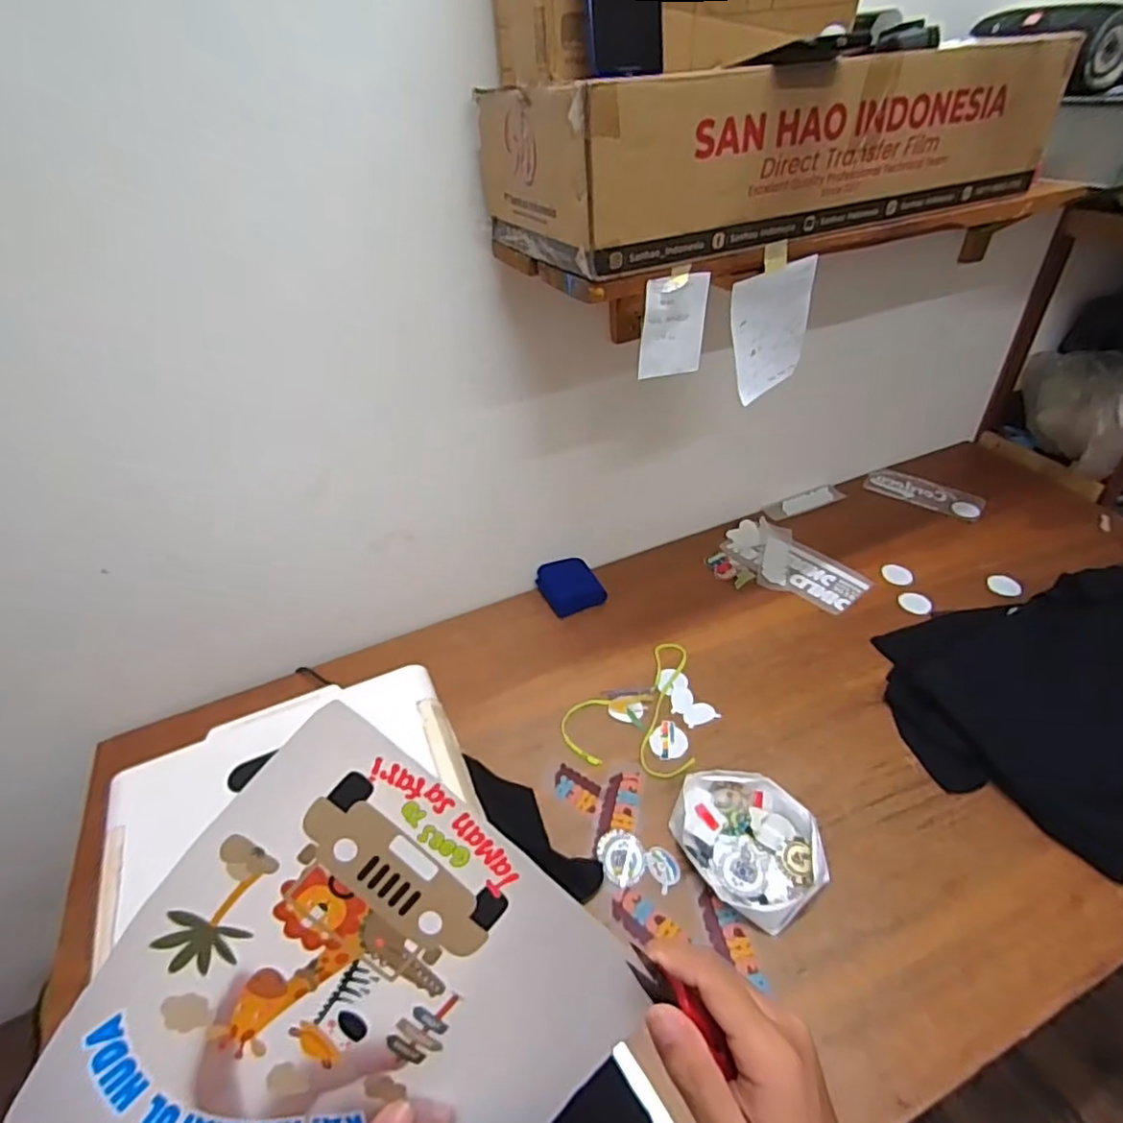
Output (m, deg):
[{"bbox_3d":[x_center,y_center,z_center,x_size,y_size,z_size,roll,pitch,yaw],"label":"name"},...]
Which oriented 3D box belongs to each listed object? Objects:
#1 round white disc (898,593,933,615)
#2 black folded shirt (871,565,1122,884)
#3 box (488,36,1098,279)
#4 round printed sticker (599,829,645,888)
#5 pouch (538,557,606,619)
[{"bbox_3d":[0.657,0.078,1.132,0.041,0.005,0.060,-33,43,-11],"label":"round white disc"},{"bbox_3d":[0.843,0.183,0.883,0.661,0.131,0.418,-7,41,-2],"label":"black folded shirt"},{"bbox_3d":[0.244,-0.504,0.728,0.617,0.147,0.278,-18,43,-17],"label":"box"},{"bbox_3d":[0.081,0.396,0.819,0.059,0.004,0.072,-15,45,-5],"label":"round printed sticker"},{"bbox_3d":[0.018,0.049,1.199,0.114,0.038,0.122,-19,43,-15],"label":"pouch"}]

